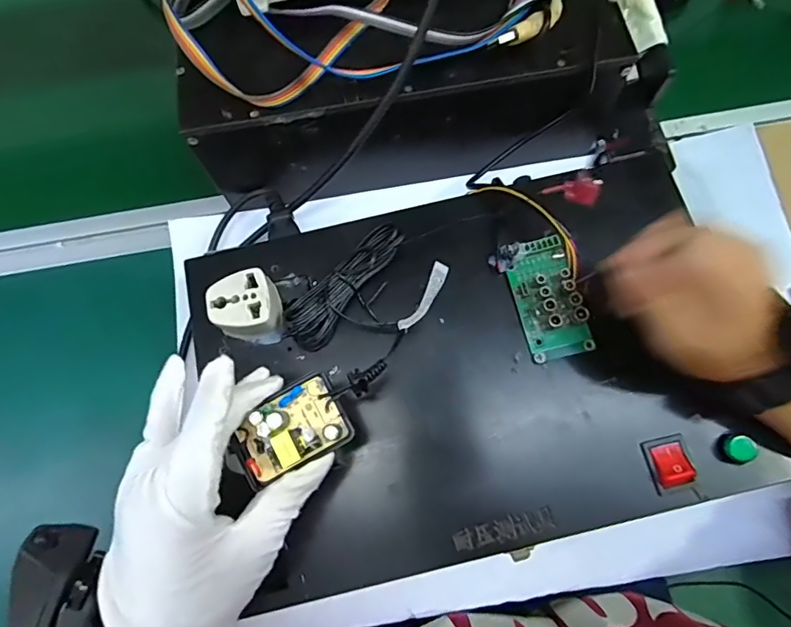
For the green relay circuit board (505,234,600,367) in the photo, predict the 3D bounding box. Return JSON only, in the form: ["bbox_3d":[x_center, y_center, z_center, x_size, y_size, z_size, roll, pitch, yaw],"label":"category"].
[{"bbox_3d":[0.098,-0.010,0.316,0.039,0.018,0.075,-13,74,-2],"label":"green relay circuit board"}]

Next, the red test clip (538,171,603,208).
[{"bbox_3d":[0.096,-0.069,0.273,0.037,0.014,0.012,19,70,52],"label":"red test clip"}]

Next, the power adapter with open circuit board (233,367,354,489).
[{"bbox_3d":[-0.054,0.058,0.250,0.058,0.015,0.039,-27,75,-6],"label":"power adapter with open circuit board"}]

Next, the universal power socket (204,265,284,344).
[{"bbox_3d":[-0.094,-0.002,0.313,0.038,0.033,0.039,-18,74,-3],"label":"universal power socket"}]

